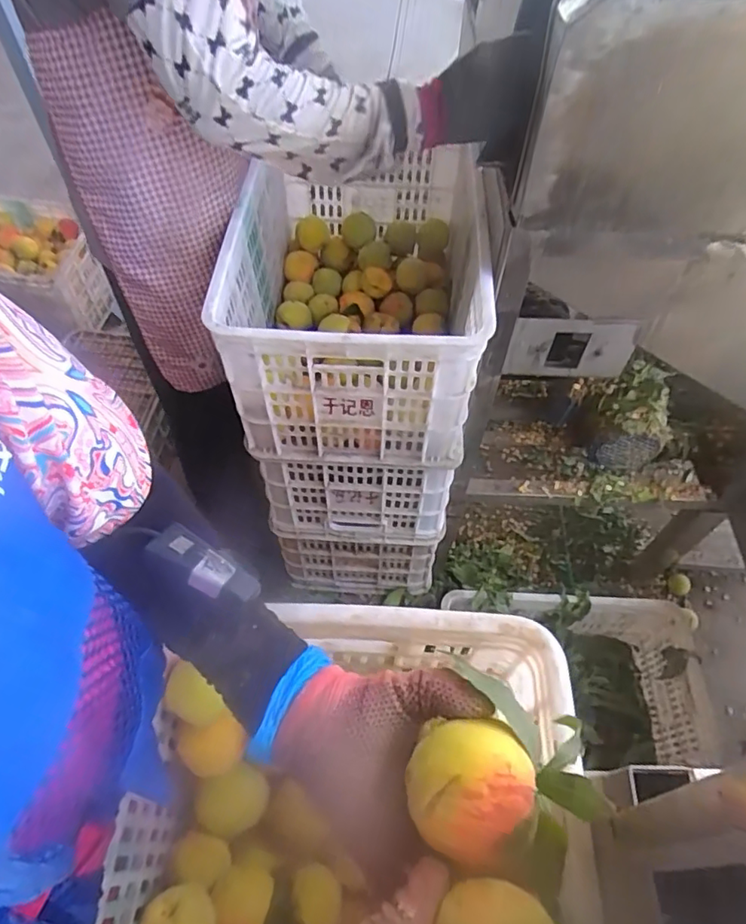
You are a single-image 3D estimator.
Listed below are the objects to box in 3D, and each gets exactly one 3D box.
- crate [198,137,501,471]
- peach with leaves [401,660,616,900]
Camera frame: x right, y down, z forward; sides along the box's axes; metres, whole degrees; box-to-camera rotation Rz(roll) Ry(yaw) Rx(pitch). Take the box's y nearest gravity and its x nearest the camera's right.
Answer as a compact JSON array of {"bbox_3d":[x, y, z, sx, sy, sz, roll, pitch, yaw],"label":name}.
[{"bbox_3d":[-0.021,-0.274,0.890,0.348,0.268,0.507,3,55,1],"label":"crate"},{"bbox_3d":[0.074,0.177,0.301,0.099,0.061,0.082,24,58,15],"label":"peach with leaves"}]

